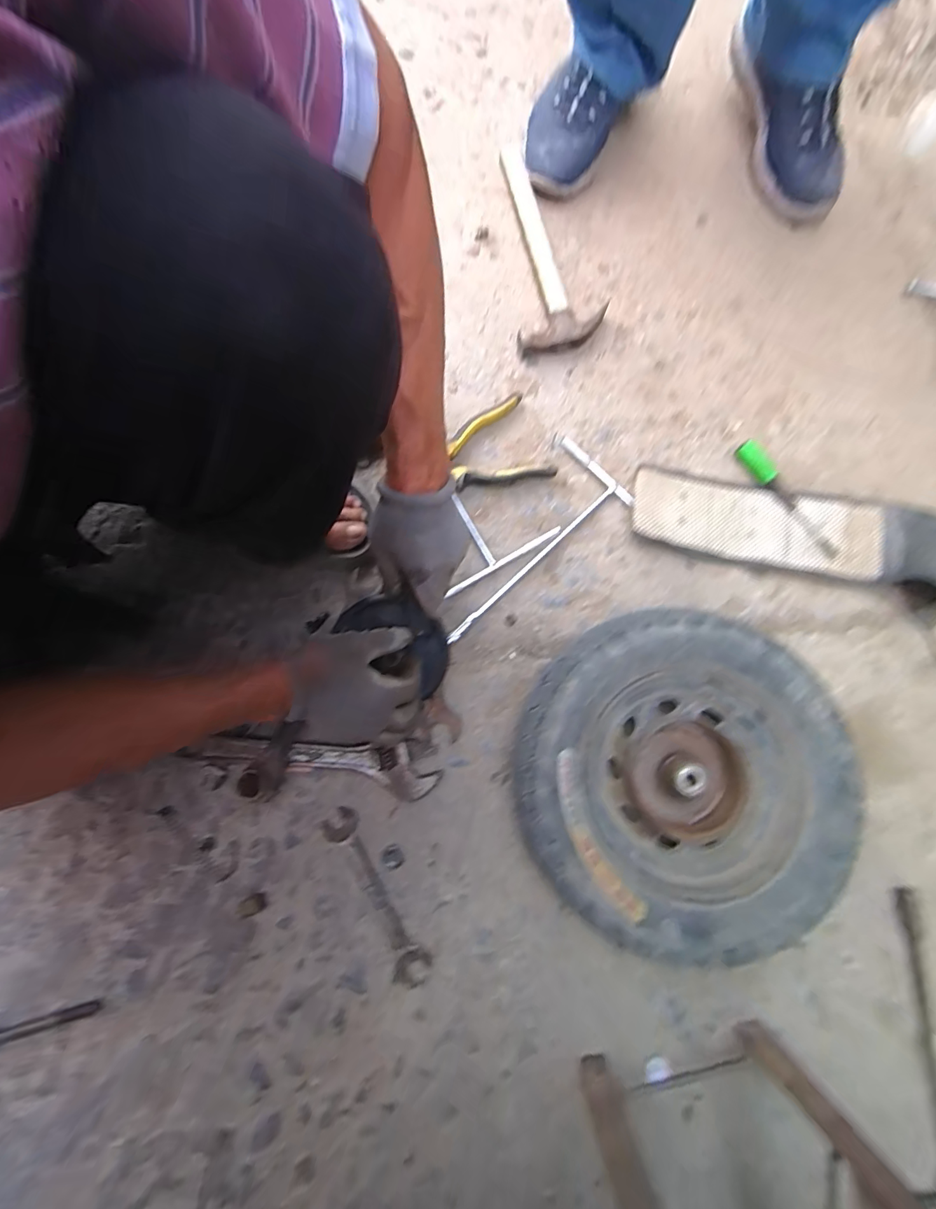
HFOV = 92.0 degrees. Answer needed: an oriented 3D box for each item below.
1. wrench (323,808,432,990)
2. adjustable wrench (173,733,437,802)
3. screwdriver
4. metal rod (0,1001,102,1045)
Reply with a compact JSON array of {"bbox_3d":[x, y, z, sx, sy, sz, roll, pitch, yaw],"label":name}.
[{"bbox_3d":[-0.097,0.313,0.479,0.041,0.008,0.193,-28,81,-6],"label":"wrench"},{"bbox_3d":[-0.169,0.167,0.504,0.273,0.019,0.058,10,79,0],"label":"adjustable wrench"},{"bbox_3d":[0.402,-0.133,0.566,0.024,0.023,0.174,-35,82,-7],"label":"screwdriver"},{"bbox_3d":[-0.486,0.445,0.461,0.220,0.008,0.017,-14,80,-4],"label":"metal rod"}]

